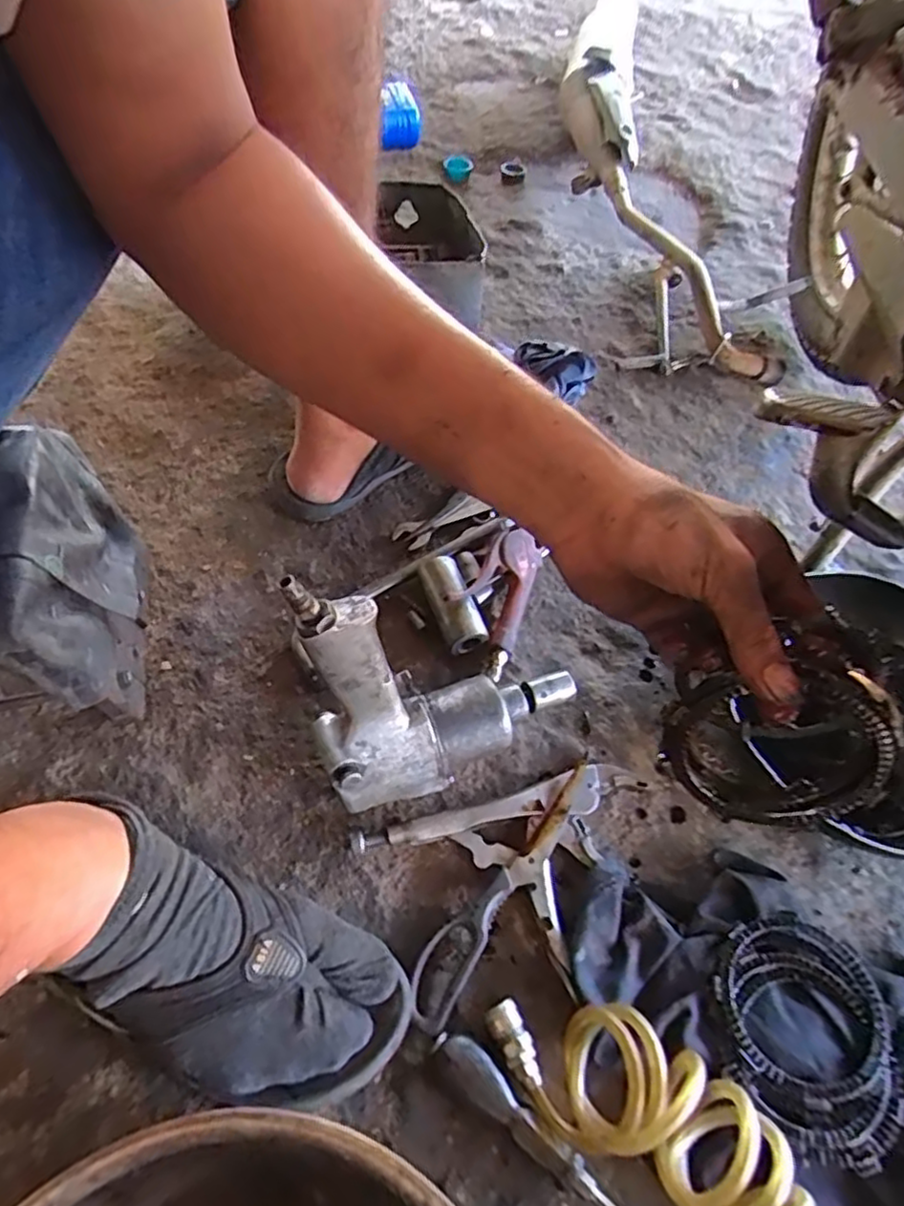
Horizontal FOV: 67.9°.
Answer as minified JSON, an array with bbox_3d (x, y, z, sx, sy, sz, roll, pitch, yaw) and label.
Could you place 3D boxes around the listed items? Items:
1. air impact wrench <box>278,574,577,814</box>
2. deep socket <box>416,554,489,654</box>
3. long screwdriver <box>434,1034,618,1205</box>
[{"bbox_3d":[0.004,0.060,0.474,0.207,0.194,0.089,-8,56,-8],"label":"air impact wrench"},{"bbox_3d":[0.000,0.000,0.615,0.036,0.041,0.093,-16,57,-13],"label":"deep socket"},{"bbox_3d":[0.080,0.342,0.391,0.227,0.018,0.020,37,61,21],"label":"long screwdriver"}]

